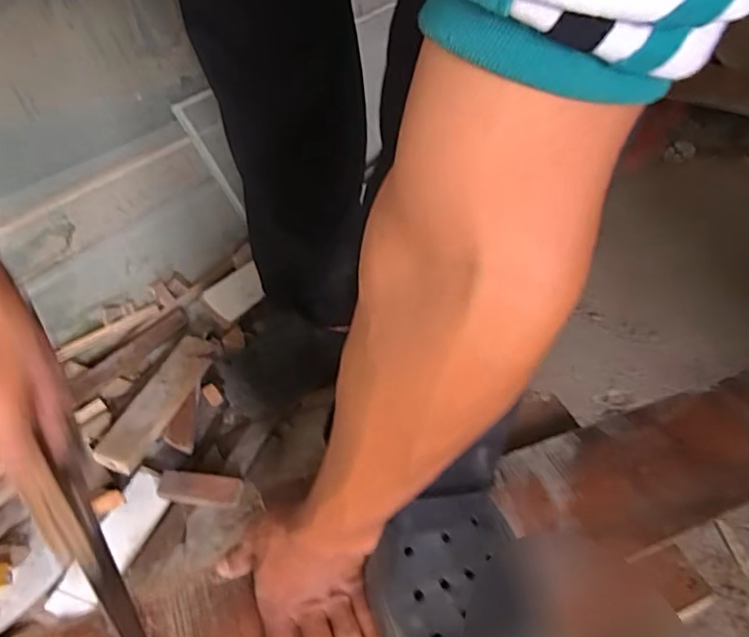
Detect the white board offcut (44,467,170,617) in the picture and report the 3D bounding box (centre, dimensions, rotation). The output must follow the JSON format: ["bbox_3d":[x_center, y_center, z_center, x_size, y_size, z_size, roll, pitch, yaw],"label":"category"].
[{"bbox_3d":[-0.310,0.267,0.664,0.058,0.017,0.173,18,48,15],"label":"white board offcut"}]

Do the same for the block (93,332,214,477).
[{"bbox_3d":[-0.299,0.111,0.776,0.056,0.020,0.224,29,50,-5],"label":"block"}]

